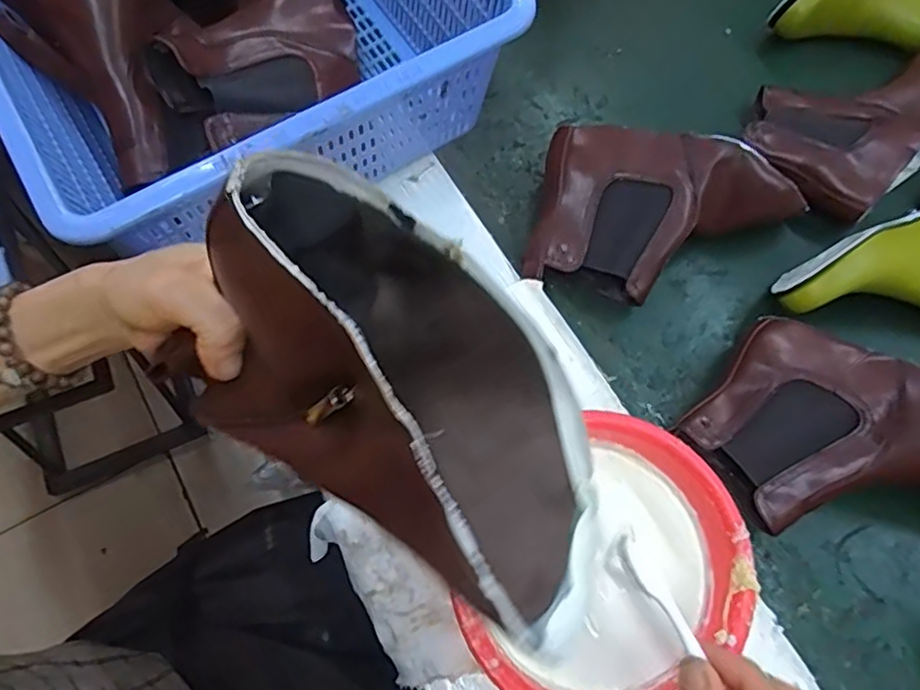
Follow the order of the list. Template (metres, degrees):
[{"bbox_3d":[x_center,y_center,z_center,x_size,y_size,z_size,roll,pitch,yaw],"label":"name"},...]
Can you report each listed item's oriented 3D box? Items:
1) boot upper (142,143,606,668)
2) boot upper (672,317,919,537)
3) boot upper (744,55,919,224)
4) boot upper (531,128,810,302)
[{"bbox_3d":[-0.027,0.022,0.278,0.234,0.125,0.116,38,73,12],"label":"boot upper"},{"bbox_3d":[0.316,0.093,0.471,0.241,0.113,0.149,41,72,13],"label":"boot upper"},{"bbox_3d":[0.417,-0.243,0.637,0.267,0.065,0.161,-38,75,-15],"label":"boot upper"},{"bbox_3d":[0.188,-0.112,0.567,0.228,0.080,0.140,12,69,2],"label":"boot upper"}]

